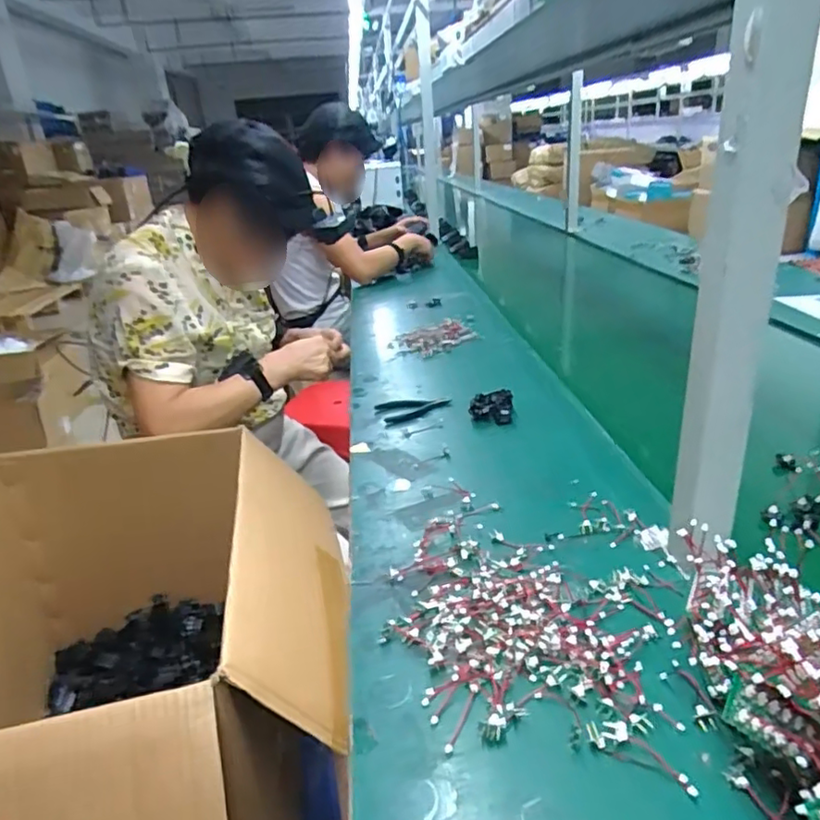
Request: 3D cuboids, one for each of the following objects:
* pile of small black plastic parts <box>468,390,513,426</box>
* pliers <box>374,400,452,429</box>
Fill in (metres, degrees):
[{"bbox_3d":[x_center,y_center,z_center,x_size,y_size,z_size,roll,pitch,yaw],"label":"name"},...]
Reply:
[{"bbox_3d":[0.119,-0.003,0.892,0.060,0.033,0.053,0,25,10],"label":"pile of small black plastic parts"},{"bbox_3d":[0.007,-0.003,0.937,0.114,0.011,0.075,-13,26,-18],"label":"pliers"}]

